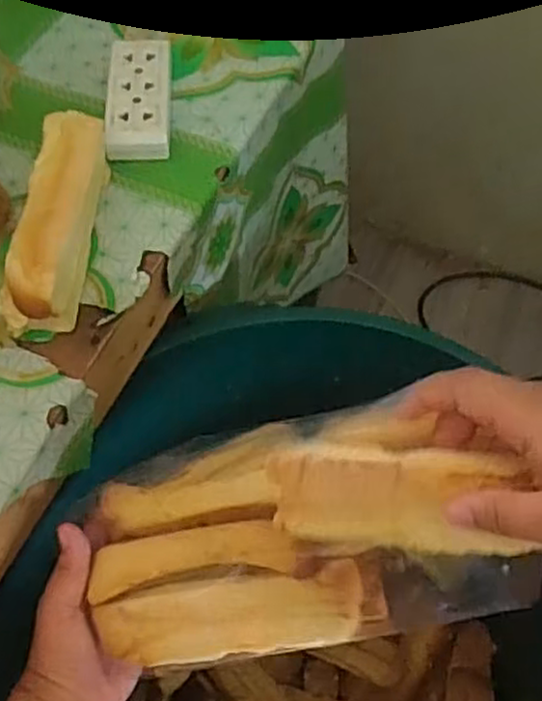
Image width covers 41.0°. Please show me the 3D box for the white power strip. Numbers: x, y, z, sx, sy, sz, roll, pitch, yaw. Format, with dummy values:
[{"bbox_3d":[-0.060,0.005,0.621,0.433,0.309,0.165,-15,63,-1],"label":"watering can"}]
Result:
[{"bbox_3d":[-0.093,-0.179,0.521,0.043,0.026,0.098,-3,59,-1],"label":"white power strip"}]

